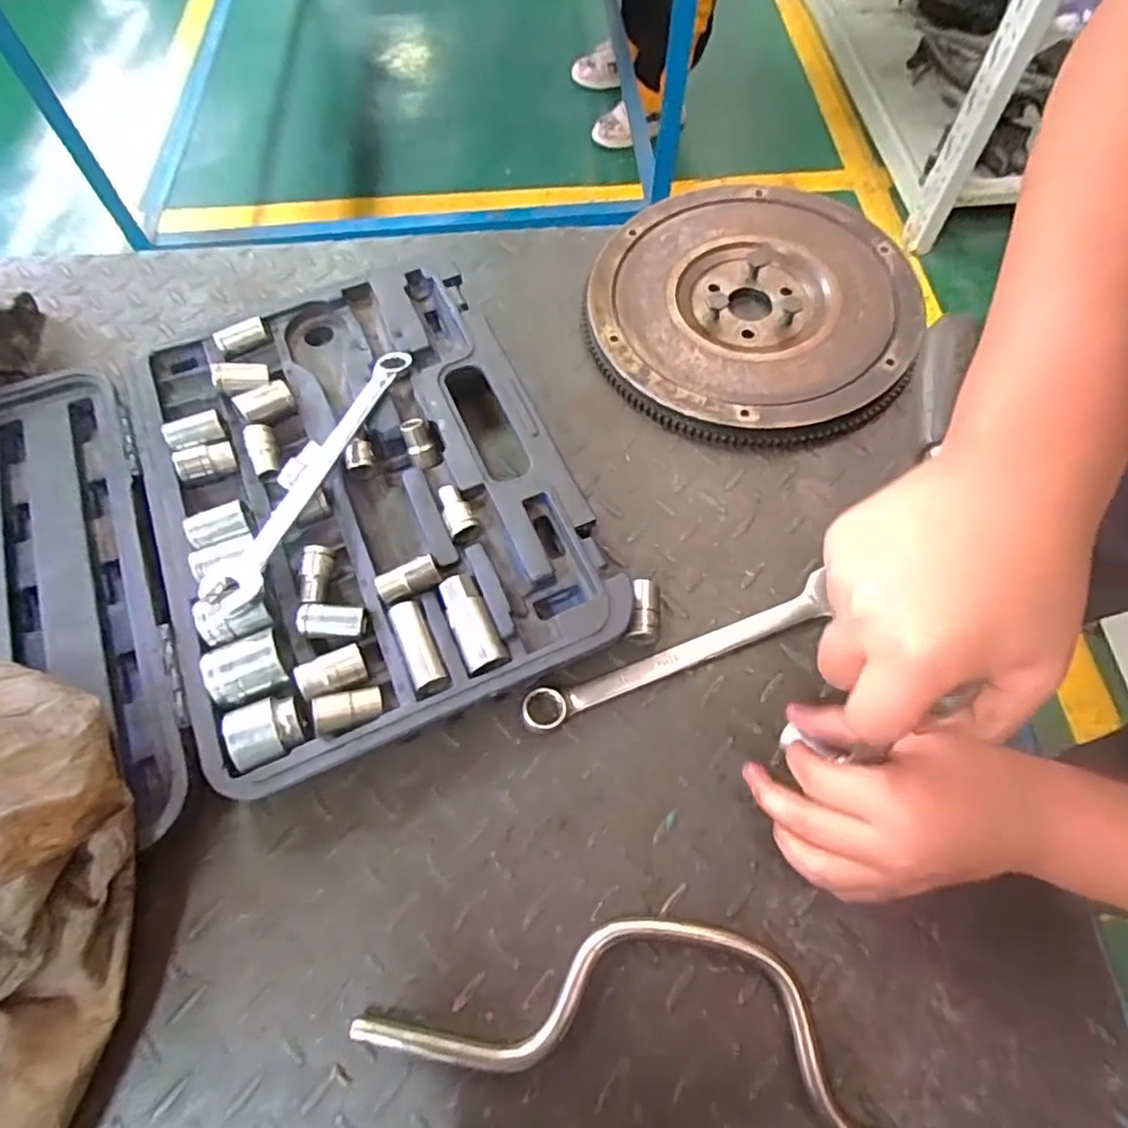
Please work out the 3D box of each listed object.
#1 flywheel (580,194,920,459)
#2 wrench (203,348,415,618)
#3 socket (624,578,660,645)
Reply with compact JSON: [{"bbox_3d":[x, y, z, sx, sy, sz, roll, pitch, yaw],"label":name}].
[{"bbox_3d":[0.155,-0.215,0.554,0.261,0.037,0.269,18,65,10],"label":"flywheel"},{"bbox_3d":[-0.168,-0.066,0.454,0.034,0.015,0.229,22,66,11],"label":"wrench"},{"bbox_3d":[0.053,0.030,0.441,0.020,0.021,0.046,3,63,3],"label":"socket"}]

